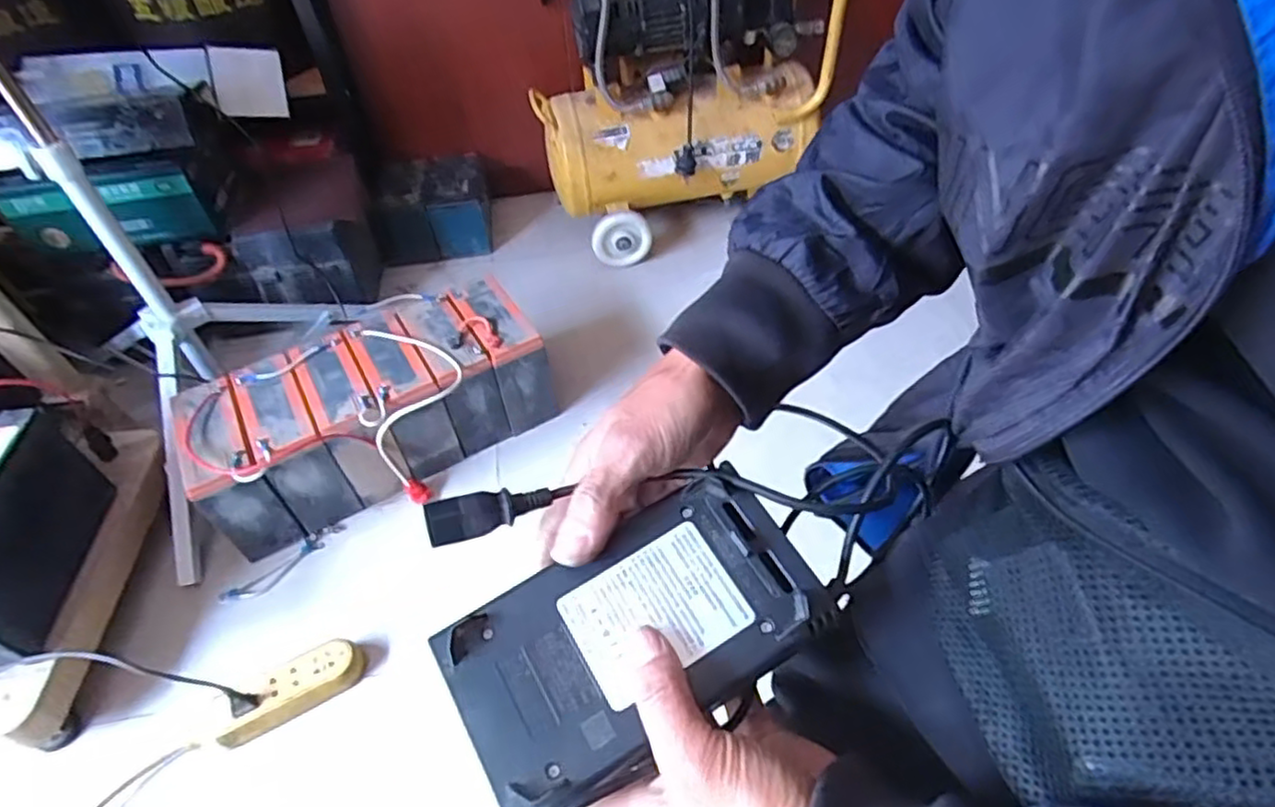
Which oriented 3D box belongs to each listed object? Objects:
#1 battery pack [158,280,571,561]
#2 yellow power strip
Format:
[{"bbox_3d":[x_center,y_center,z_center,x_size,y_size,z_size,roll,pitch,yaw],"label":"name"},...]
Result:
[{"bbox_3d":[-0.358,0.013,0.949,0.455,0.167,0.197,-28,52,-21],"label":"battery pack"},{"bbox_3d":[-0.390,0.323,0.770,0.153,0.031,0.058,-25,51,-18],"label":"yellow power strip"}]

